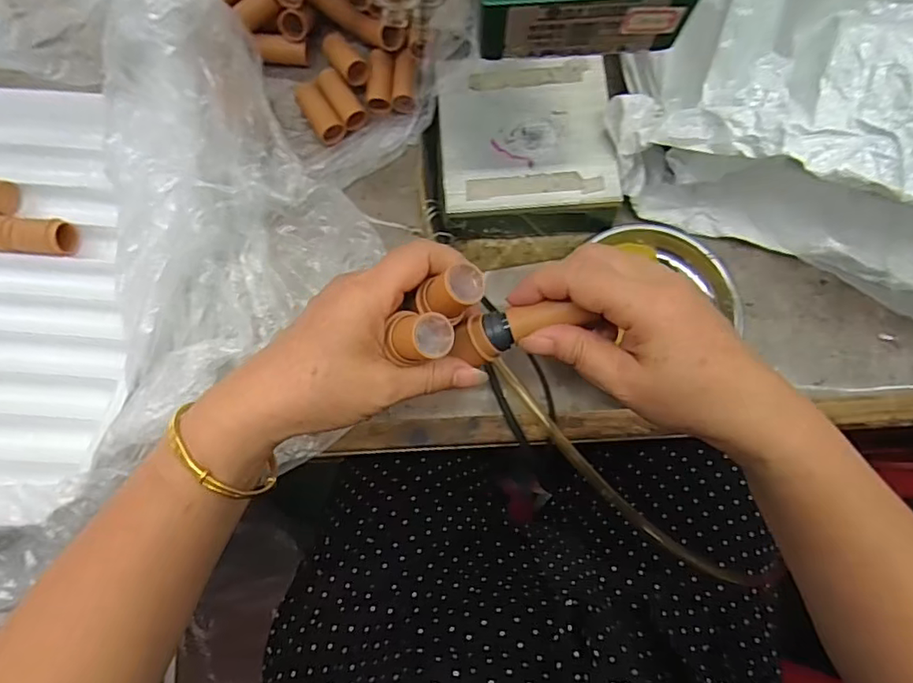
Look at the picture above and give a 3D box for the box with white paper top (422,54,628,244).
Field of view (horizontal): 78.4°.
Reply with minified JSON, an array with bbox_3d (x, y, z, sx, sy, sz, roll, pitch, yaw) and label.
[{"bbox_3d":[0.046,-0.147,0.416,0.141,0.048,0.137,-4,77,0],"label":"box with white paper top"}]

